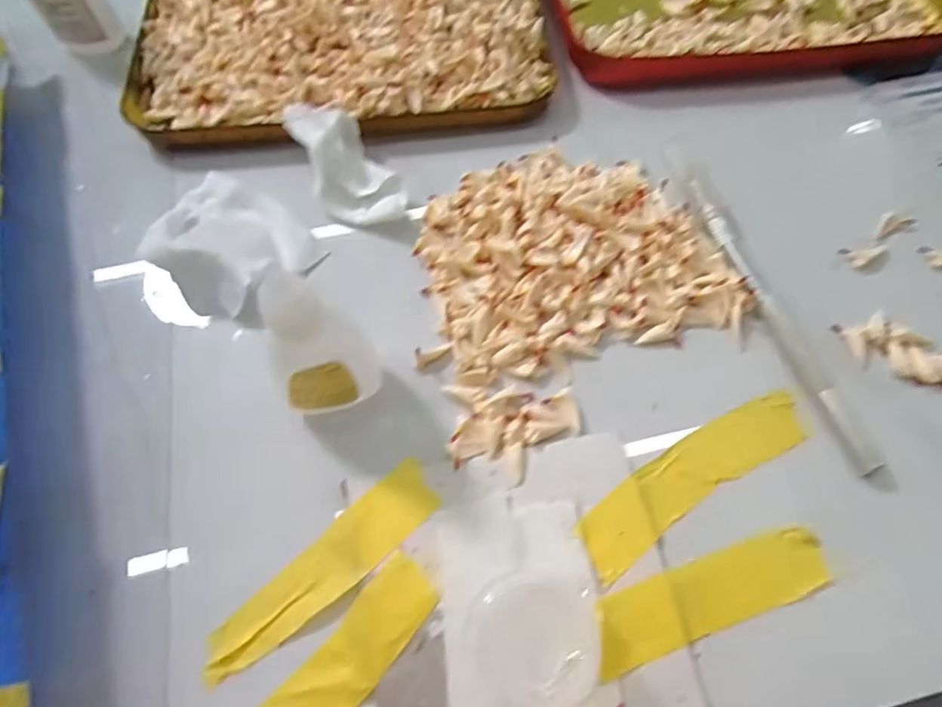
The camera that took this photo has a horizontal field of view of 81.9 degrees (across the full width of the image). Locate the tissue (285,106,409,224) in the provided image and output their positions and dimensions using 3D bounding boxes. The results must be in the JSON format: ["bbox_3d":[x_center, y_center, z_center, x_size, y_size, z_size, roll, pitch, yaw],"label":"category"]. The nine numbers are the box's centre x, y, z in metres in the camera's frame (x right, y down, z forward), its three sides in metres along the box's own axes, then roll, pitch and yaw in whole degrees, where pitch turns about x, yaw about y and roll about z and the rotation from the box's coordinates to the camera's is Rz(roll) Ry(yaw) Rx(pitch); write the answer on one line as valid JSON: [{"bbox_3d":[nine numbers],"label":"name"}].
[{"bbox_3d":[-0.056,-0.082,0.232,0.032,0.015,0.068,-35,86,-14],"label":"tissue"}]

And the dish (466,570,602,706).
[{"bbox_3d":[0.018,0.083,0.158,0.037,0.005,0.036,-1,65,1],"label":"dish"}]

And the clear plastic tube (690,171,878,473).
[{"bbox_3d":[0.115,-0.016,0.207,0.009,0.005,0.128,-16,66,-6],"label":"clear plastic tube"}]

